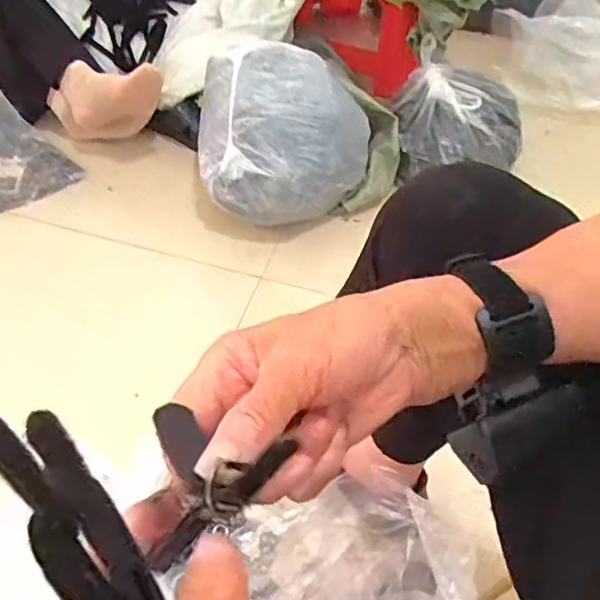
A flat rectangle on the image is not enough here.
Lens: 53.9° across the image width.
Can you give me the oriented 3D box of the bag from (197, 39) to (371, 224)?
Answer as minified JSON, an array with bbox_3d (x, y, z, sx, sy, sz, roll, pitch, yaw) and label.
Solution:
[{"bbox_3d":[-0.026,-0.280,0.977,0.281,0.160,0.276,2,50,0],"label":"bag"}]

